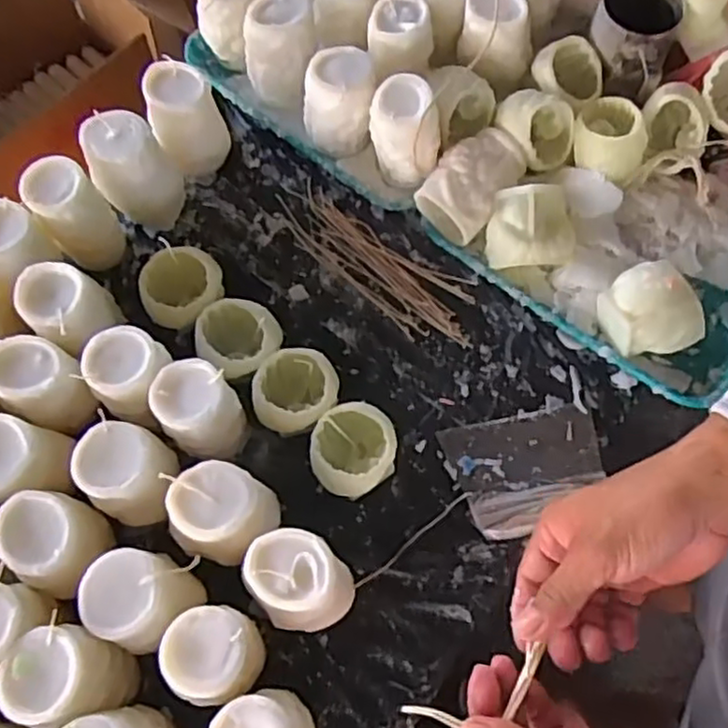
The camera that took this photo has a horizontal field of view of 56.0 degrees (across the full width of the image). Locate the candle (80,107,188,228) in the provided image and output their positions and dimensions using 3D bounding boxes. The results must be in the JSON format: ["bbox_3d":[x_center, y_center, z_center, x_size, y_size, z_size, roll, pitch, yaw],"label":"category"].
[{"bbox_3d":[-0.226,-0.189,0.683,0.075,0.116,0.065,-35,71,-11],"label":"candle"}]

